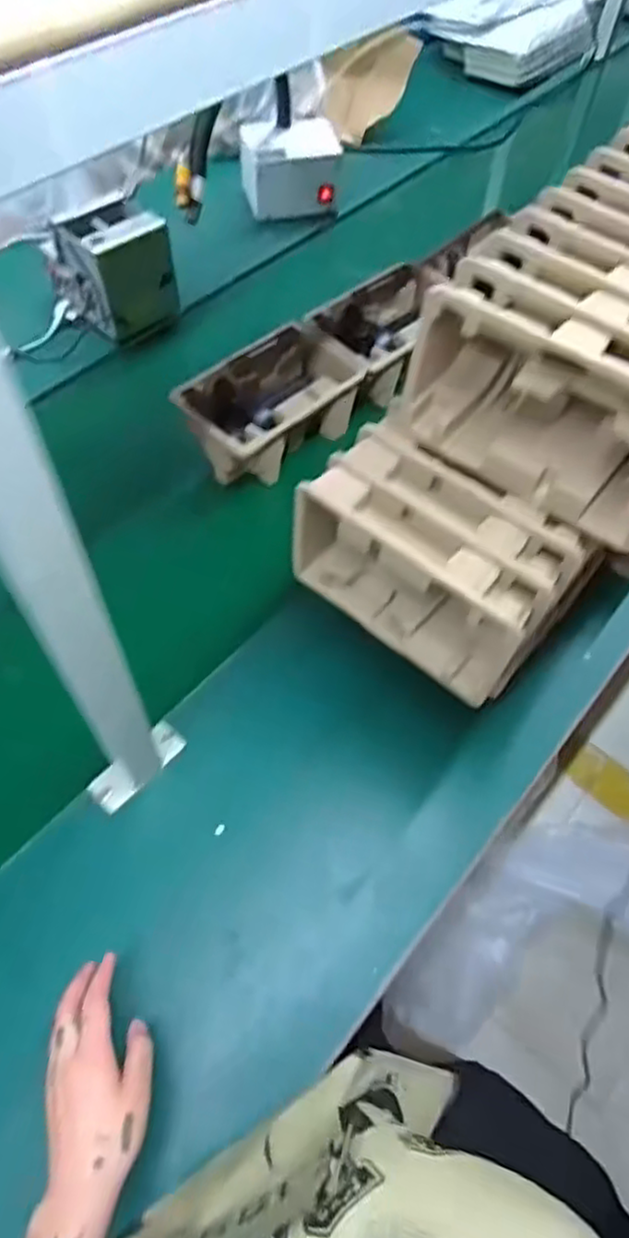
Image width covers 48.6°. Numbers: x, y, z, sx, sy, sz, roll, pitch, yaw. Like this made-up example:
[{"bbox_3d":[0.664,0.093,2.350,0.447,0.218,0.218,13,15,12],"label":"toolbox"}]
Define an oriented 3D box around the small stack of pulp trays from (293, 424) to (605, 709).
[{"bbox_3d":[0.105,-0.052,0.637,0.223,0.135,0.126,38,64,17],"label":"small stack of pulp trays"}]

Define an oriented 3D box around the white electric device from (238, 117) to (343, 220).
[{"bbox_3d":[-0.043,-0.804,1.248,0.171,0.131,0.125,-6,60,-4],"label":"white electric device"}]

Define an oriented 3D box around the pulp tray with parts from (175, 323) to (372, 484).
[{"bbox_3d":[-0.050,-0.289,0.941,0.248,0.101,0.144,-38,69,-23],"label":"pulp tray with parts"}]

